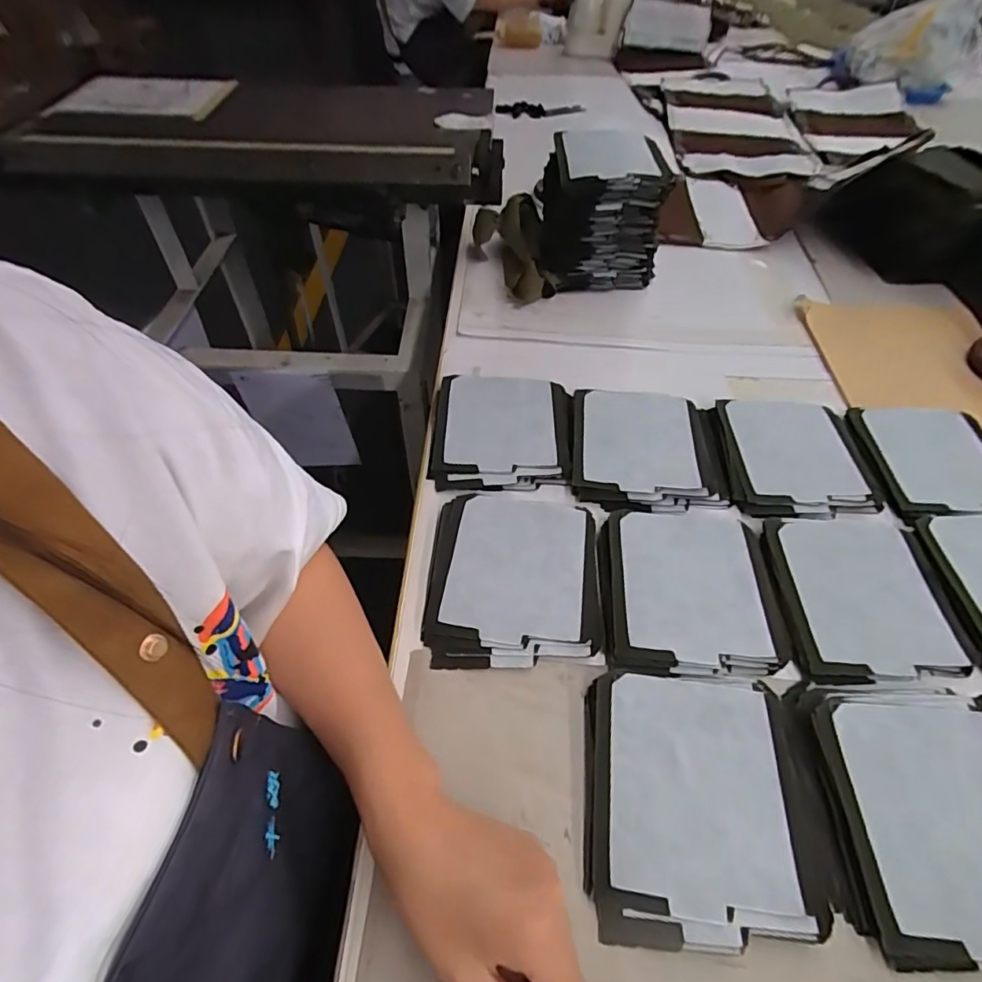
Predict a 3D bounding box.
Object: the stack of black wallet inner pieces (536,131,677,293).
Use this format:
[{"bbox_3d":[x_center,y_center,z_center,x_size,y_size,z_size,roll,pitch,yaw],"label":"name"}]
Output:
[{"bbox_3d":[0.136,-0.354,0.695,0.146,0.161,0.112,-10,51,-9],"label":"stack of black wallet inner pieces"}]

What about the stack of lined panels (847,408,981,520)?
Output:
[{"bbox_3d":[0.449,-0.029,0.537,0.130,0.015,0.143,2,51,2],"label":"stack of lined panels"}]

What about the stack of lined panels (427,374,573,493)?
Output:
[{"bbox_3d":[0.012,-0.063,0.539,0.136,0.014,0.149,2,51,1],"label":"stack of lined panels"}]

